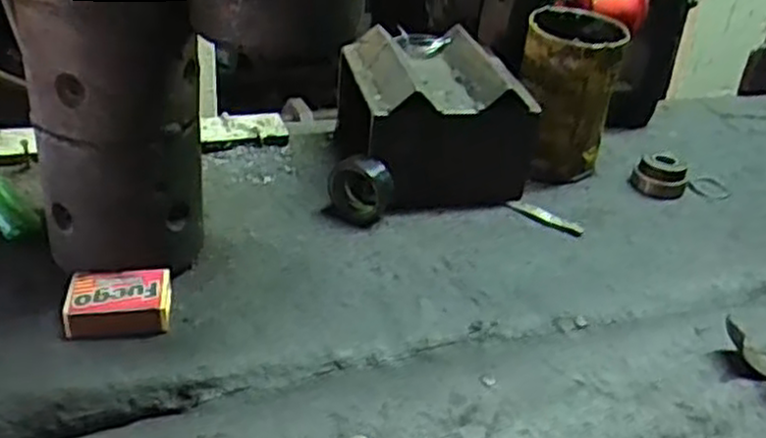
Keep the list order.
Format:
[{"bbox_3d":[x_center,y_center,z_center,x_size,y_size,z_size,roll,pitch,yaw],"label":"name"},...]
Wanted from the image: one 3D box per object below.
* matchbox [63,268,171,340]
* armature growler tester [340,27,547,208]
[{"bbox_3d":[-0.144,0.046,0.427,0.052,0.017,0.040,-2,31,-11],"label":"matchbox"},{"bbox_3d":[0.036,-0.077,0.580,0.123,0.095,0.127,-2,31,-11],"label":"armature growler tester"}]

